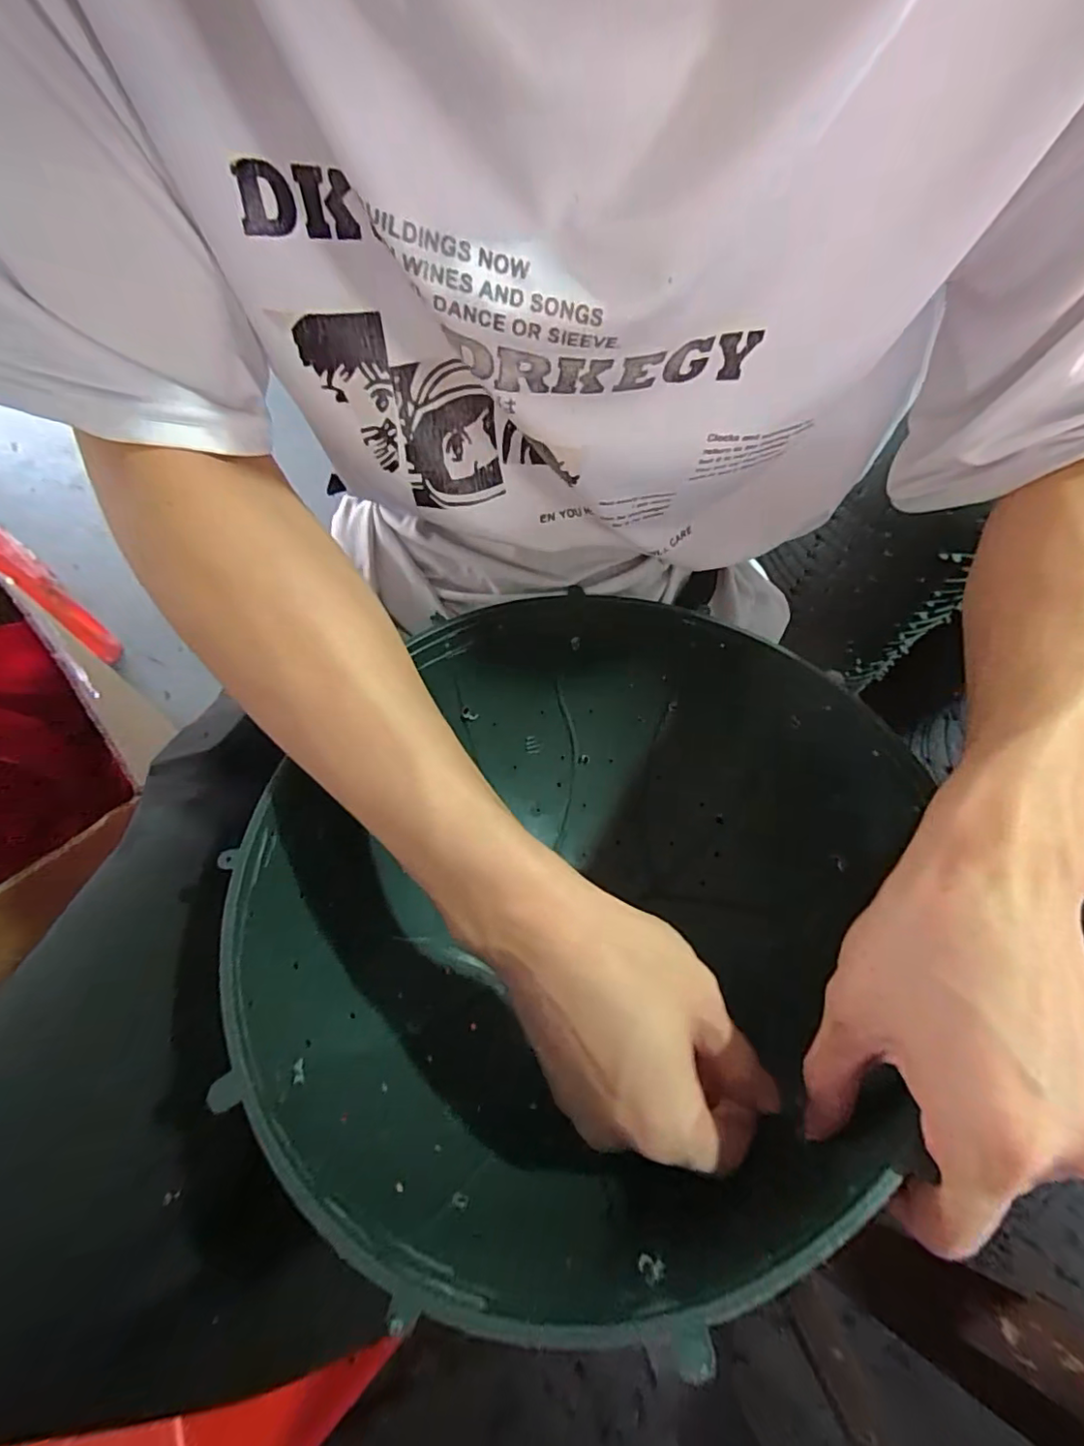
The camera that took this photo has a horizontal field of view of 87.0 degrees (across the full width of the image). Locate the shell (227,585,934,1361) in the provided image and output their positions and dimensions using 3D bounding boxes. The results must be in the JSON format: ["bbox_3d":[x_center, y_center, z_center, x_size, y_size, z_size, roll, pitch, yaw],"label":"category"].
[{"bbox_3d":[0.022,0.082,0.310,0.274,0.161,0.314,22,58,16],"label":"shell"}]

